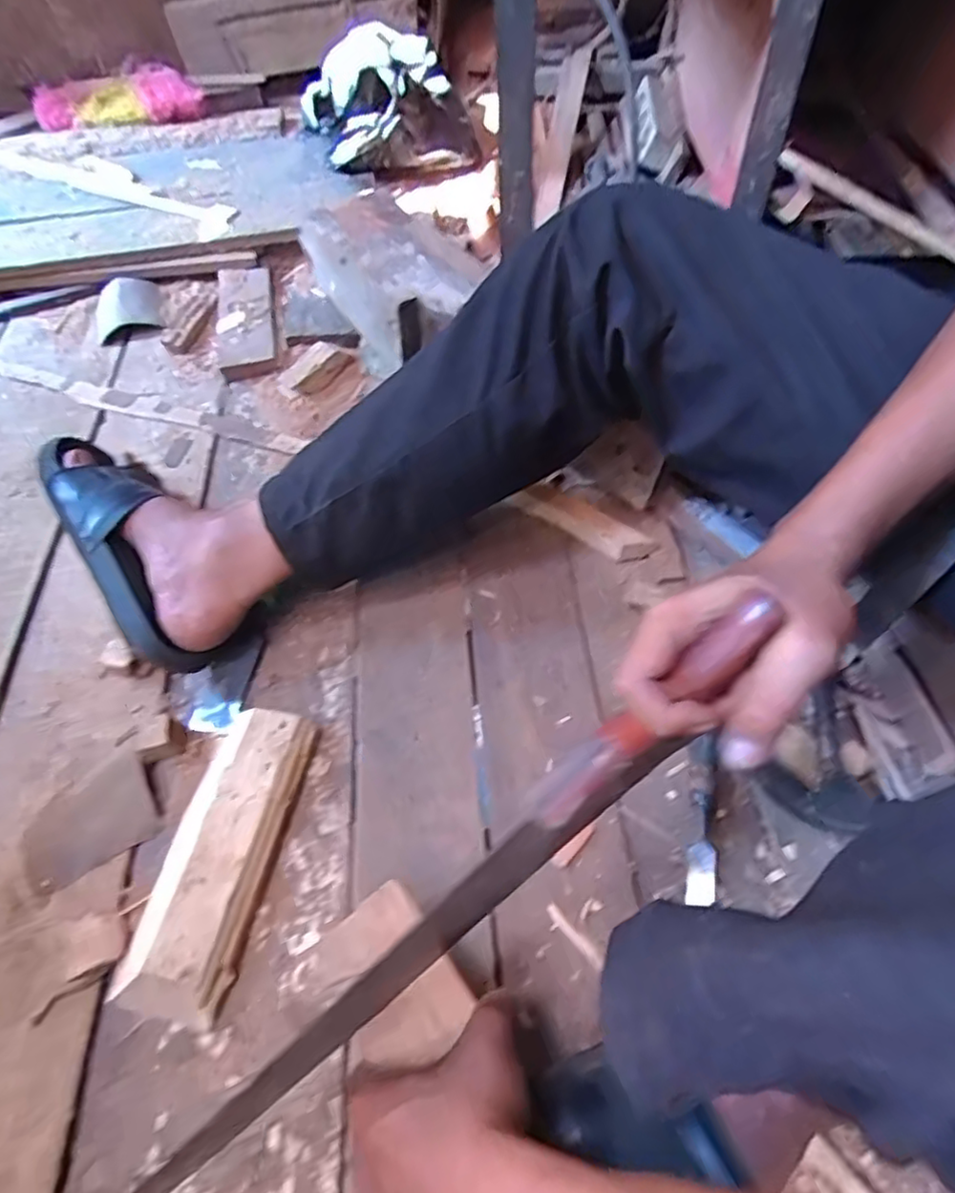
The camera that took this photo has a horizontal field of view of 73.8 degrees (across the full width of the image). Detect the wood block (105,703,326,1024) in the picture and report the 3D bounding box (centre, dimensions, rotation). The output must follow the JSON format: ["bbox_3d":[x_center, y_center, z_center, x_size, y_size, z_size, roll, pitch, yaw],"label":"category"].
[{"bbox_3d":[-0.199,0.194,0.493,0.085,0.028,0.217,7,57,9],"label":"wood block"}]

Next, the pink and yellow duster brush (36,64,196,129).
[{"bbox_3d":[-0.640,-0.870,1.109,0.303,0.058,0.092,4,60,6],"label":"pink and yellow duster brush"}]

